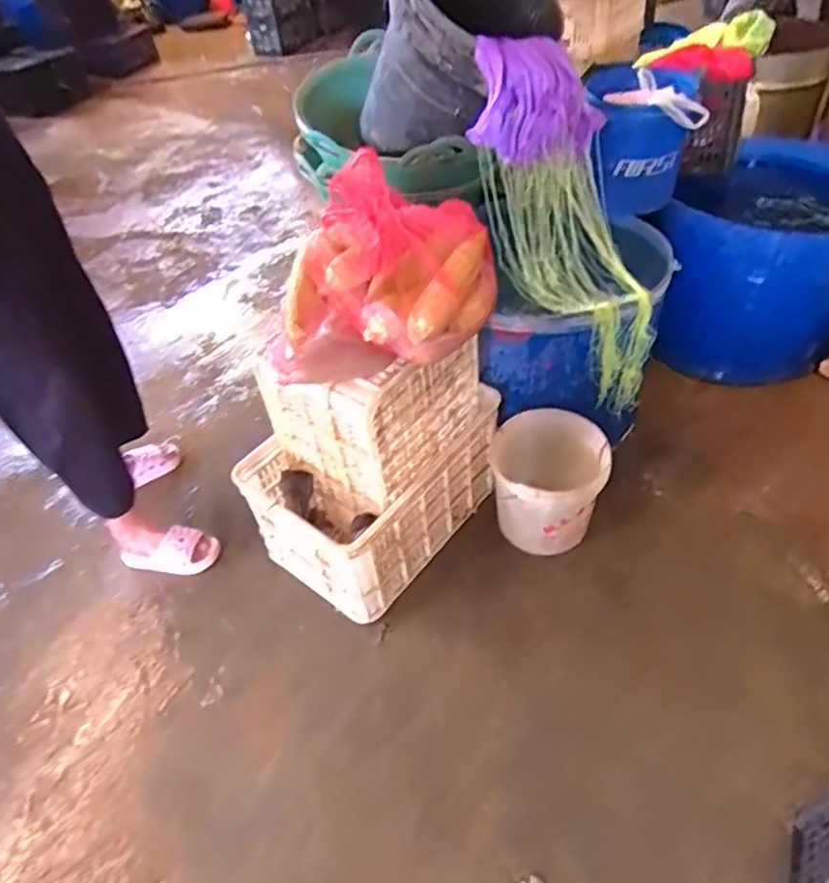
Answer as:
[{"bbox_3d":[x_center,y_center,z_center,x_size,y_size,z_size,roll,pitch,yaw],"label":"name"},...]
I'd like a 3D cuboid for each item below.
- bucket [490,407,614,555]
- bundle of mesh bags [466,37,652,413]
[{"bbox_3d":[0.298,0.090,1.409,0.233,0.213,0.235,-3,44,3],"label":"bucket"},{"bbox_3d":[0.333,-0.433,1.356,0.215,0.806,0.220,-37,21,-28],"label":"bundle of mesh bags"}]

